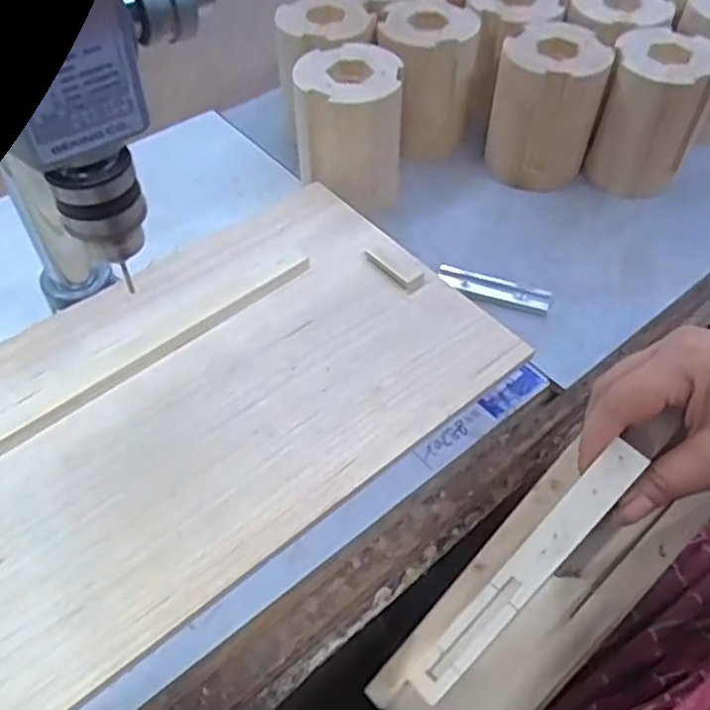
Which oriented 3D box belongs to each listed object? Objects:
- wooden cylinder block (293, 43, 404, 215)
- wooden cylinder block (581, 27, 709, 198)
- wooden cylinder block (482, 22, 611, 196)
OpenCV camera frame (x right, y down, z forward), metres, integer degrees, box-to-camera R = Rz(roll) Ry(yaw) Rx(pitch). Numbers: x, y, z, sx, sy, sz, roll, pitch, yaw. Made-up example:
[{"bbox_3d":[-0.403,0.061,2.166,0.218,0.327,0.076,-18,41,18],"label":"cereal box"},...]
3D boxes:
[{"bbox_3d":[-0.004,-0.166,0.517,0.076,0.102,0.086,3,53,0],"label":"wooden cylinder block"},{"bbox_3d":[0.227,-0.187,0.526,0.074,0.096,0.078,23,55,15],"label":"wooden cylinder block"},{"bbox_3d":[0.148,-0.193,0.536,0.078,0.098,0.073,14,54,8],"label":"wooden cylinder block"}]

